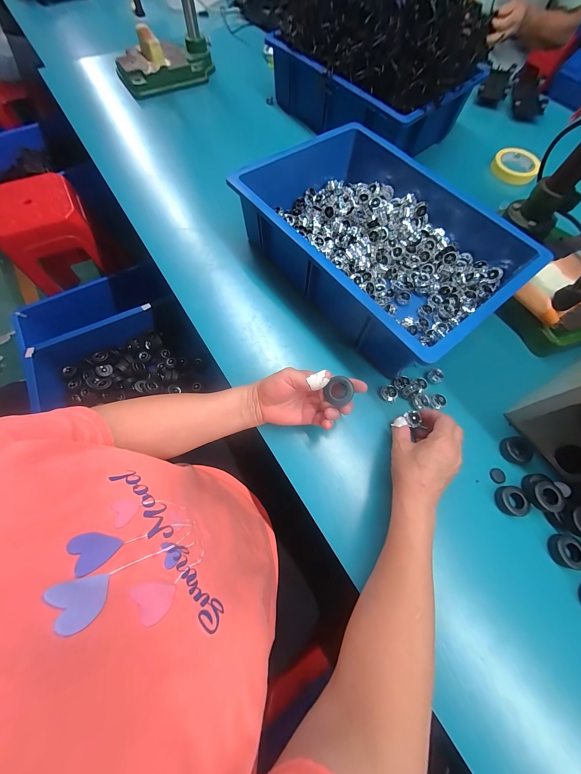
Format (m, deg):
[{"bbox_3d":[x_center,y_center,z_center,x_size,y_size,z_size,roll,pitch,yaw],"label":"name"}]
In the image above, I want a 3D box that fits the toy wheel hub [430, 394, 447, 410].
[{"bbox_3d":[0.230,0.022,0.398,0.020,0.010,0.022,-7,70,-3],"label":"toy wheel hub"}]

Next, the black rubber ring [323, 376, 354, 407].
[{"bbox_3d":[0.062,0.004,0.324,0.033,0.007,0.033,26,95,3],"label":"black rubber ring"}]

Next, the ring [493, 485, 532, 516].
[{"bbox_3d":[0.305,0.157,0.351,0.033,0.017,0.038,7,70,3],"label":"ring"}]

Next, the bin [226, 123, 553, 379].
[{"bbox_3d":[0.154,-0.261,0.447,0.328,0.103,0.441,-35,73,-12],"label":"bin"}]

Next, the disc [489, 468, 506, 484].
[{"bbox_3d":[0.302,0.130,0.372,0.022,0.004,0.020,0,69,0],"label":"disc"}]

